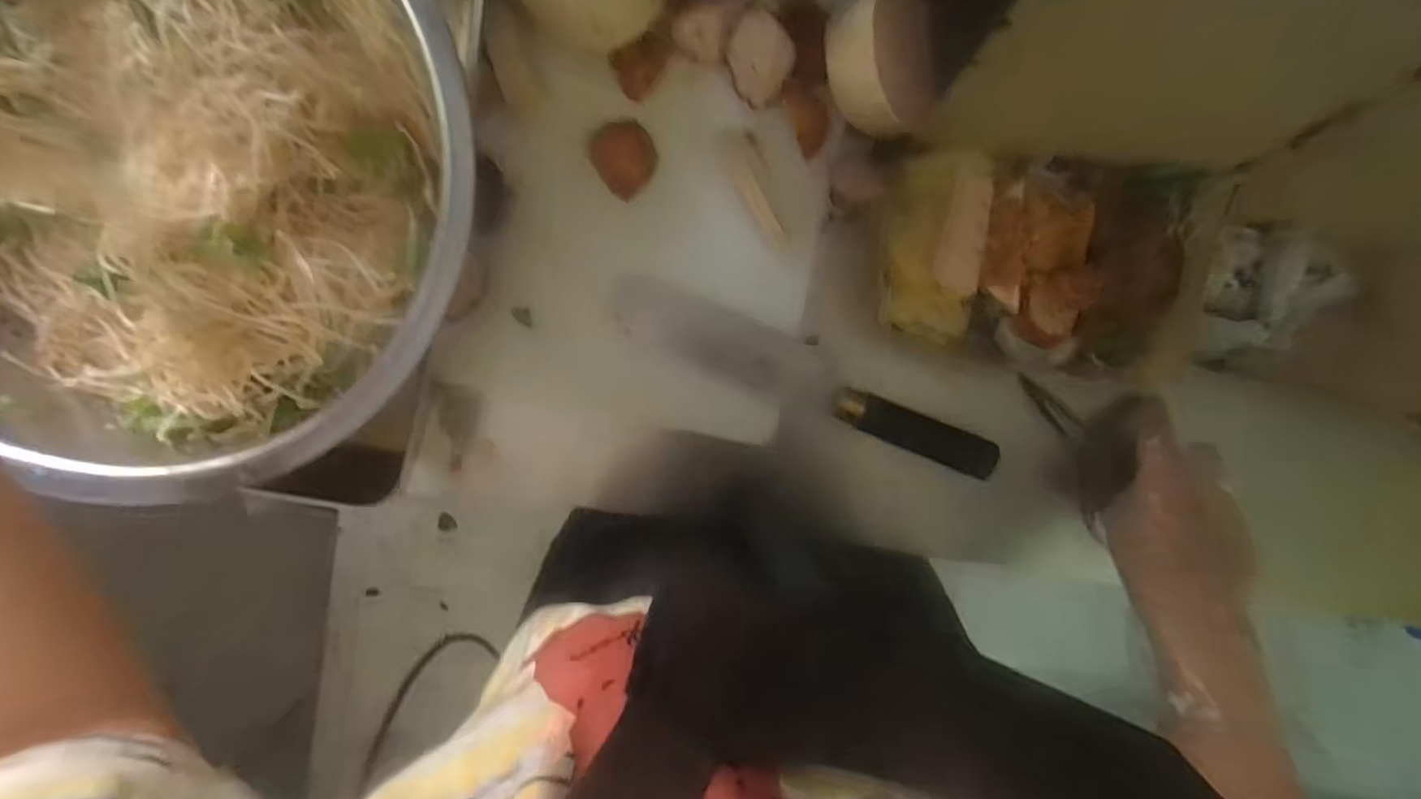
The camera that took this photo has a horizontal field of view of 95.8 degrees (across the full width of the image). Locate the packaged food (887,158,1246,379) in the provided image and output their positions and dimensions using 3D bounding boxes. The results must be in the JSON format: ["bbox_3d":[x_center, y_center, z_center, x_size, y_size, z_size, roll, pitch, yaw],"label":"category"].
[{"bbox_3d":[0.224,-0.096,0.446,0.222,0.044,0.139,7,96,-5],"label":"packaged food"}]

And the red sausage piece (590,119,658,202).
[{"bbox_3d":[-0.055,-0.160,0.427,0.042,0.018,0.043,-38,98,1],"label":"red sausage piece"}]

